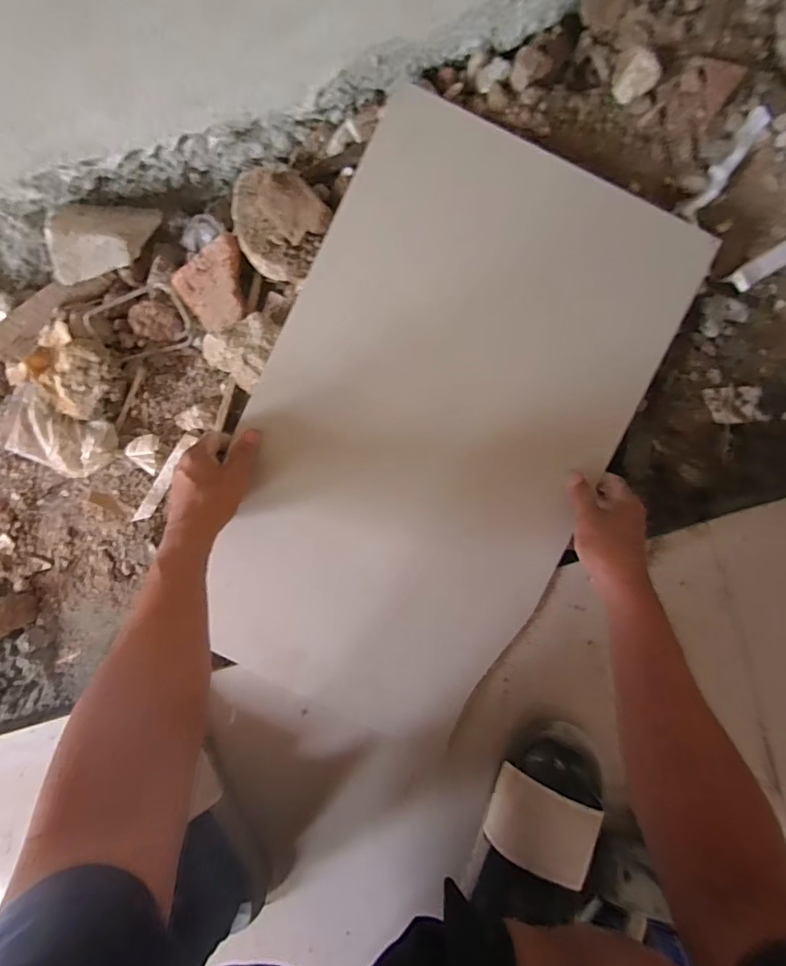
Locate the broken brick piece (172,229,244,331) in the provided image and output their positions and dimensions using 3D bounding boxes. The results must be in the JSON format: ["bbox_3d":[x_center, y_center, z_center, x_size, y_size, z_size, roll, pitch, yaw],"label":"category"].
[{"bbox_3d":[-0.185,-0.211,0.504,0.083,0.032,0.071,-36,93,4],"label":"broken brick piece"}]

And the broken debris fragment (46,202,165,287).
[{"bbox_3d":[-0.306,-0.250,0.476,0.102,0.065,0.087,-3,95,2],"label":"broken debris fragment"}]

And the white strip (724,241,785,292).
[{"bbox_3d":[0.393,-0.229,0.469,0.099,0.027,0.021,-31,94,17],"label":"white strip"}]

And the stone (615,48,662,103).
[{"bbox_3d":[0.235,-0.387,0.453,0.034,0.039,0.029,40,95,-2],"label":"stone"}]

